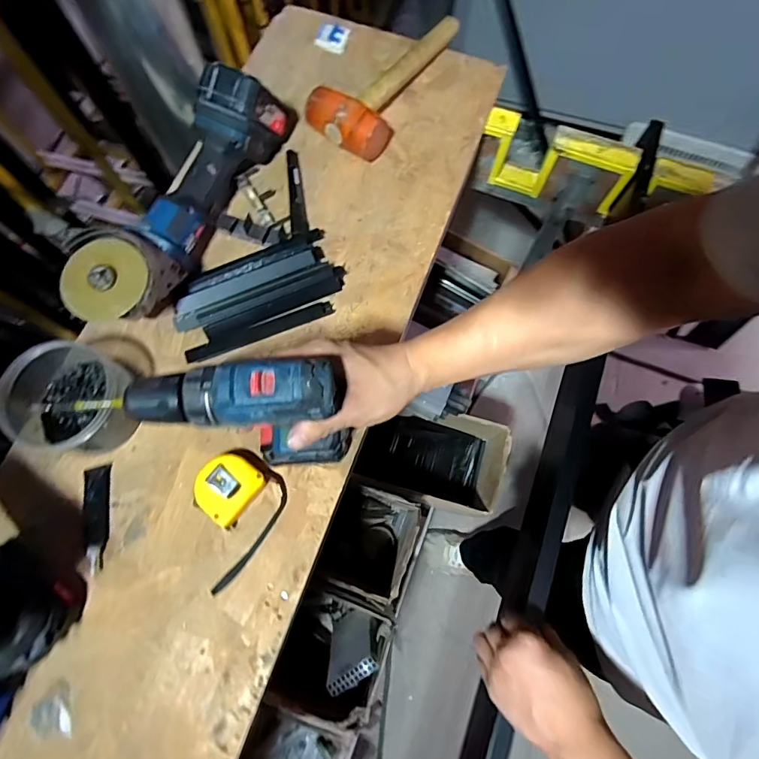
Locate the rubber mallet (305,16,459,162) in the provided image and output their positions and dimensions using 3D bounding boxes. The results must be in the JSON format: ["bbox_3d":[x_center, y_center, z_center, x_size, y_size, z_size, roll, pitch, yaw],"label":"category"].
[{"bbox_3d":[0.018,-0.432,0.650,0.119,0.061,0.286,32,75,10],"label":"rubber mallet"}]

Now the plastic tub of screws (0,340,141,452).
[{"bbox_3d":[-0.347,0.016,0.505,0.137,0.072,0.113,25,74,8],"label":"plastic tub of screws"}]

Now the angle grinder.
[{"bbox_3d":[-0.230,-0.236,0.561,0.100,0.111,0.397,20,73,6],"label":"angle grinder"}]

